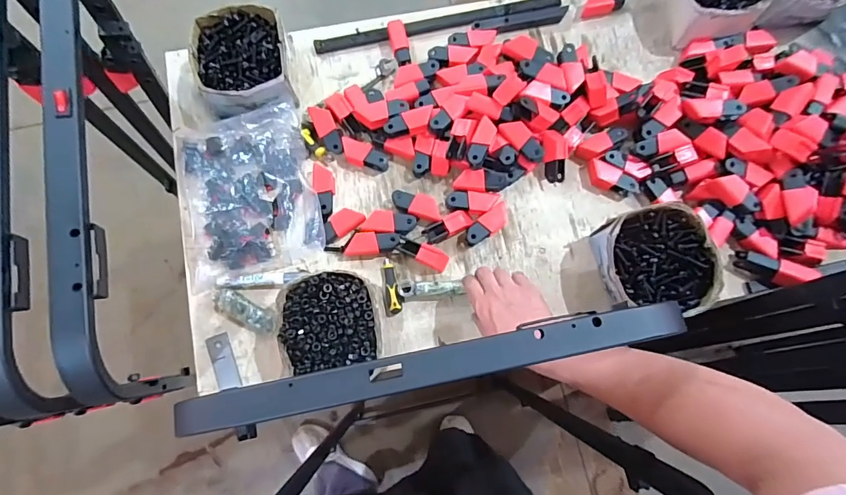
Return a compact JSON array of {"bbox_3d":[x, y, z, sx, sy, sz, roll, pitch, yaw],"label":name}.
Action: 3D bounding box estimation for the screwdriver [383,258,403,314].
[{"bbox_3d":[-0.049,0.059,0.680,0.018,0.021,0.086,-11,79,-3],"label":"screwdriver"}]

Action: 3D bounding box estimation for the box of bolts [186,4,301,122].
[{"bbox_3d":[-0.289,-0.302,0.701,0.146,0.068,0.155,-8,78,-2],"label":"box of bolts"}]

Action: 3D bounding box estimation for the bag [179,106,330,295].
[{"bbox_3d":[-0.279,-0.085,0.694,0.211,0.041,0.267,-14,79,-3],"label":"bag"}]

